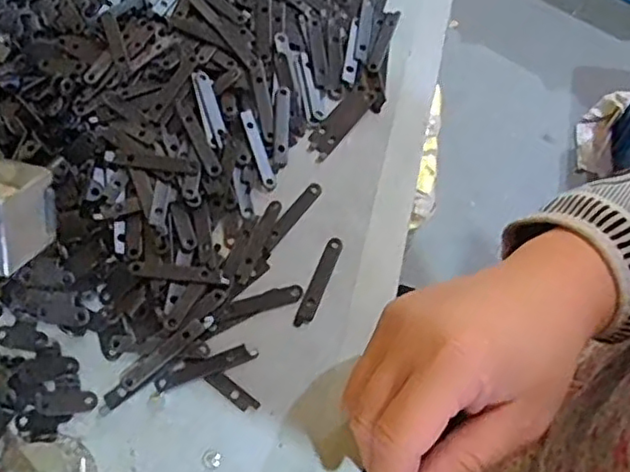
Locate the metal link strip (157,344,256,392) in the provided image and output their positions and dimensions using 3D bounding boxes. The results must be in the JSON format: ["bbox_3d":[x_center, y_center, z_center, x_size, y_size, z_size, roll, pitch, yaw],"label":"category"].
[{"bbox_3d":[-0.057,0.068,0.335,0.053,0.004,0.009,-19,71,-10],"label":"metal link strip"}]

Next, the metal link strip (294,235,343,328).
[{"bbox_3d":[0.003,0.025,0.355,0.009,0.004,0.053,21,69,5],"label":"metal link strip"}]

